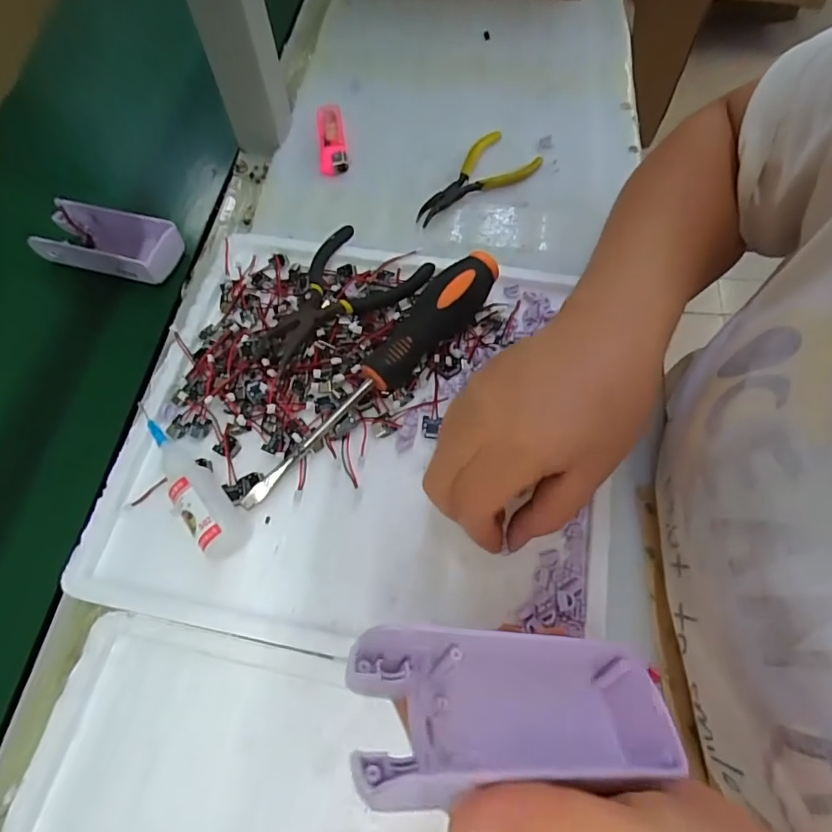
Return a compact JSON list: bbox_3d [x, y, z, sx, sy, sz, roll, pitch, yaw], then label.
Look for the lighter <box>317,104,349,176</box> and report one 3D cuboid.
[{"bbox_3d":[-0.072,-0.236,0.437,0.023,0.014,0.072,-9,63,-2],"label":"lighter"}]

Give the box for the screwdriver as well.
[{"bbox_3d":[-0.027,-0.028,0.300,0.031,0.038,0.195,41,71,20],"label":"screwdriver"}]

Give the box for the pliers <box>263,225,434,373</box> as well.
[{"bbox_3d":[-0.051,-0.075,0.330,0.076,0.017,0.107,34,69,18],"label":"pliers"}]

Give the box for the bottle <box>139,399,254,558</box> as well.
[{"bbox_3d":[-0.126,0.033,0.283,0.023,0.024,0.096,-38,67,-16],"label":"bottle"}]

